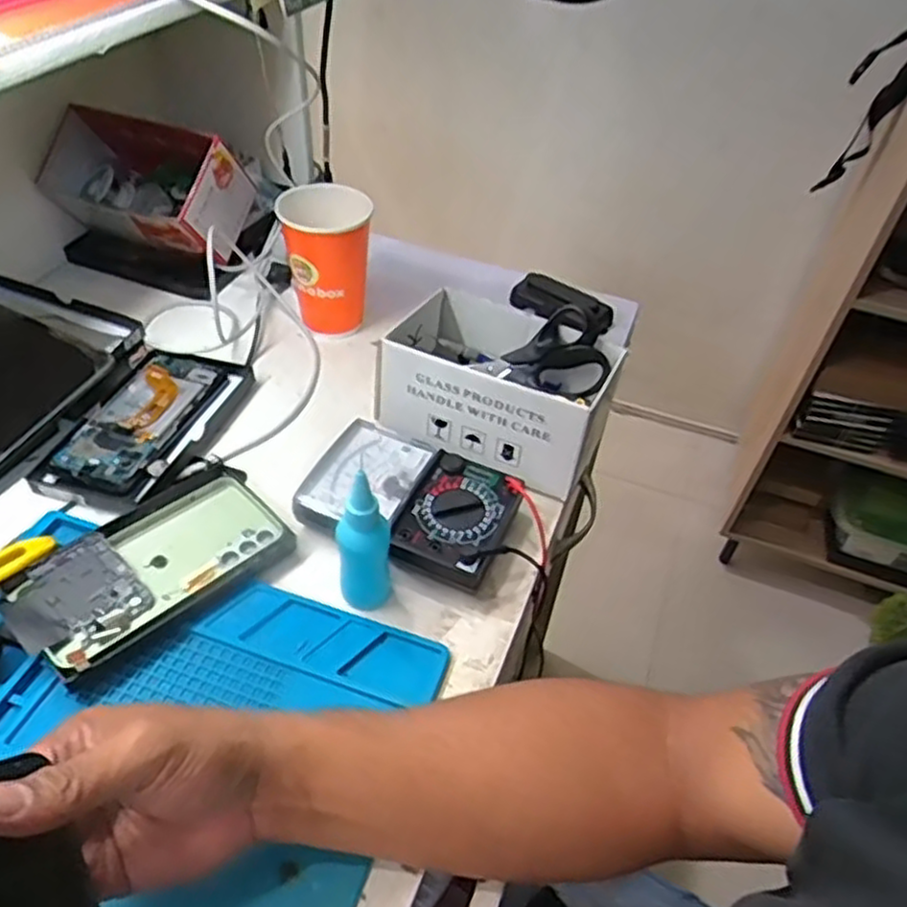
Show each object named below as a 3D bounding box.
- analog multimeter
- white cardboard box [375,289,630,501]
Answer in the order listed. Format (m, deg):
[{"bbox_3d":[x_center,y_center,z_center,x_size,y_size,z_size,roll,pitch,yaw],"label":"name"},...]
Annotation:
[{"bbox_3d":[-0.032,0.037,0.562,0.152,0.039,0.105,20,47,14],"label":"analog multimeter"},{"bbox_3d":[0.038,-0.059,0.612,0.179,0.088,0.108,23,48,16],"label":"white cardboard box"}]

